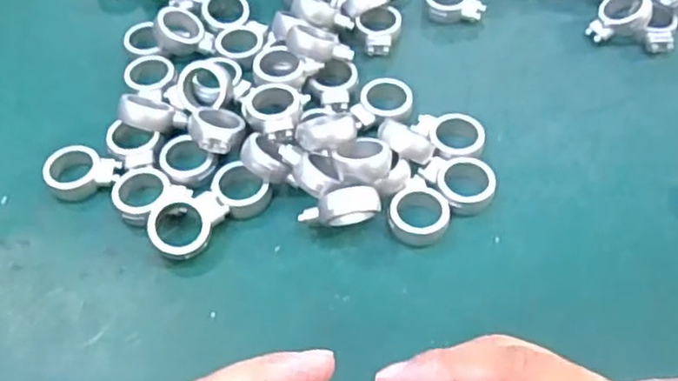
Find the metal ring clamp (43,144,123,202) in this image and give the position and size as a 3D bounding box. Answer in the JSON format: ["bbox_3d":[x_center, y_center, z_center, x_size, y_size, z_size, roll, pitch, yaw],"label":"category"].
[{"bbox_3d":[-0.117,-0.007,0.313,0.033,0.012,0.024,18,57,15],"label":"metal ring clamp"}]

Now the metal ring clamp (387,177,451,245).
[{"bbox_3d":[0.035,0.011,0.296,0.027,0.010,0.026,-1,54,2],"label":"metal ring clamp"}]

